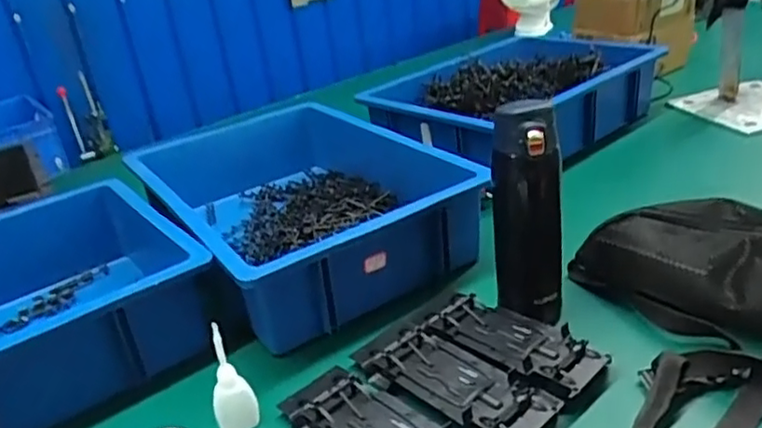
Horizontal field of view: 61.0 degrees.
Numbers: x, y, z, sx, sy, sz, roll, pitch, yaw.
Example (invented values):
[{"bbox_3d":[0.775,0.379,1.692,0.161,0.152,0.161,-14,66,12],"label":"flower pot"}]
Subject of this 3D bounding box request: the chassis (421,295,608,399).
[{"bbox_3d":[0.124,0.123,0.618,0.071,0.033,0.175,-27,32,-35],"label":"chassis"}]

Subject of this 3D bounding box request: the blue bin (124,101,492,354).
[{"bbox_3d":[-0.120,-0.023,0.854,0.306,0.128,0.482,-22,30,-27],"label":"blue bin"}]

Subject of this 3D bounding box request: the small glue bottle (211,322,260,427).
[{"bbox_3d":[-0.131,0.141,0.549,0.025,0.100,0.031,13,33,36],"label":"small glue bottle"}]

